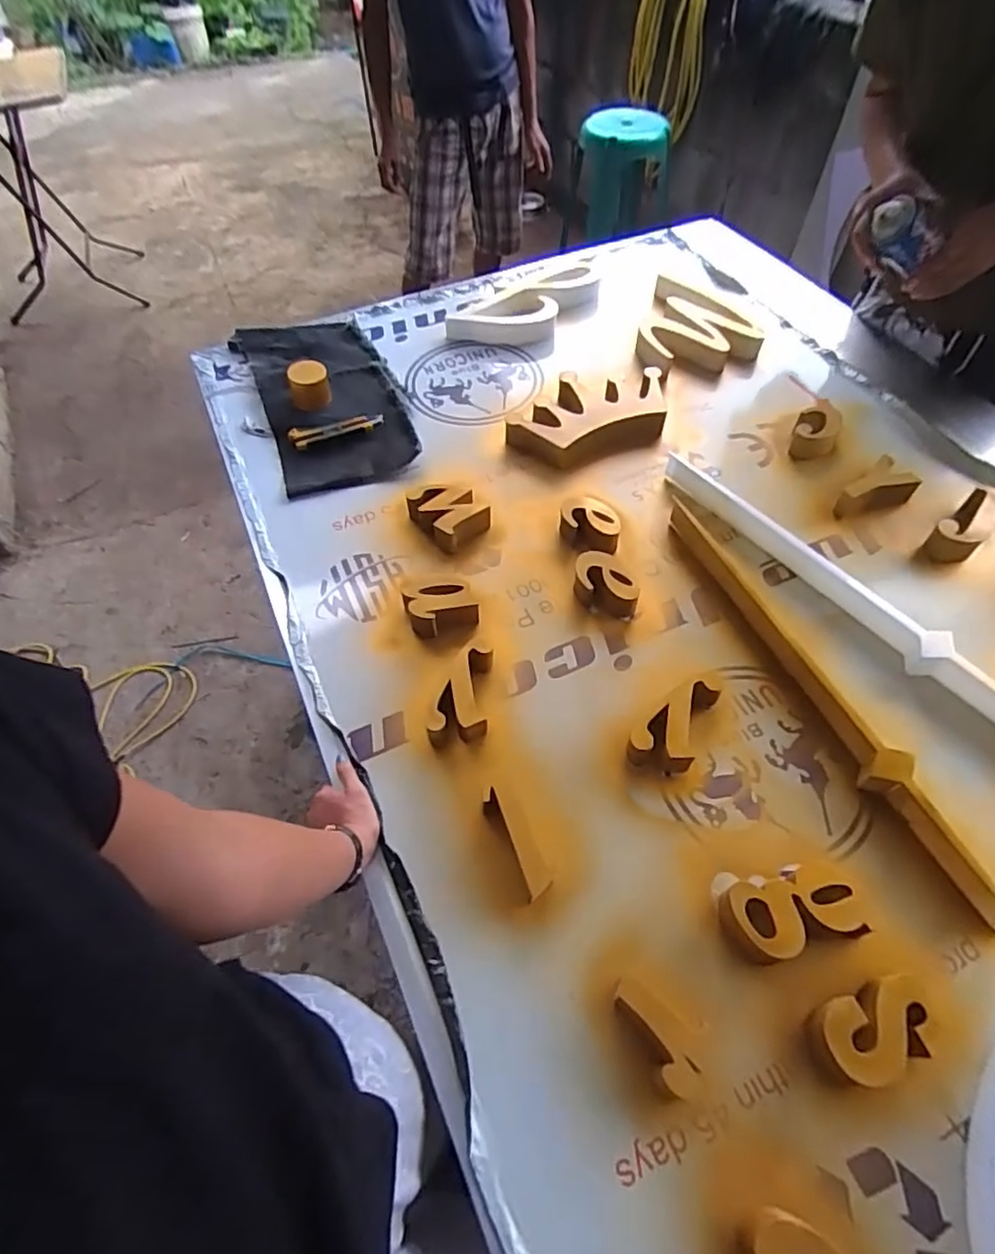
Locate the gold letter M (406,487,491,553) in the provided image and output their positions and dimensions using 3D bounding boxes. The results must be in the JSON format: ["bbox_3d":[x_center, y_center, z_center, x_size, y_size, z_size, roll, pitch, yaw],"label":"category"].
[{"bbox_3d":[-0.070,-0.164,0.912,0.089,0.042,0.103,-34,63,-21],"label":"gold letter M"}]

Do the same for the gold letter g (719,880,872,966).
[{"bbox_3d":[0.284,0.275,0.604,0.131,0.042,0.078,-2,56,-2],"label":"gold letter g"}]

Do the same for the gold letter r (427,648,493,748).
[{"bbox_3d":[-0.042,0.074,0.740,0.068,0.047,0.128,4,56,2],"label":"gold letter r"}]

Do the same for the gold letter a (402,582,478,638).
[{"bbox_3d":[-0.075,-0.028,0.818,0.086,0.048,0.064,-15,58,-11],"label":"gold letter a"}]

